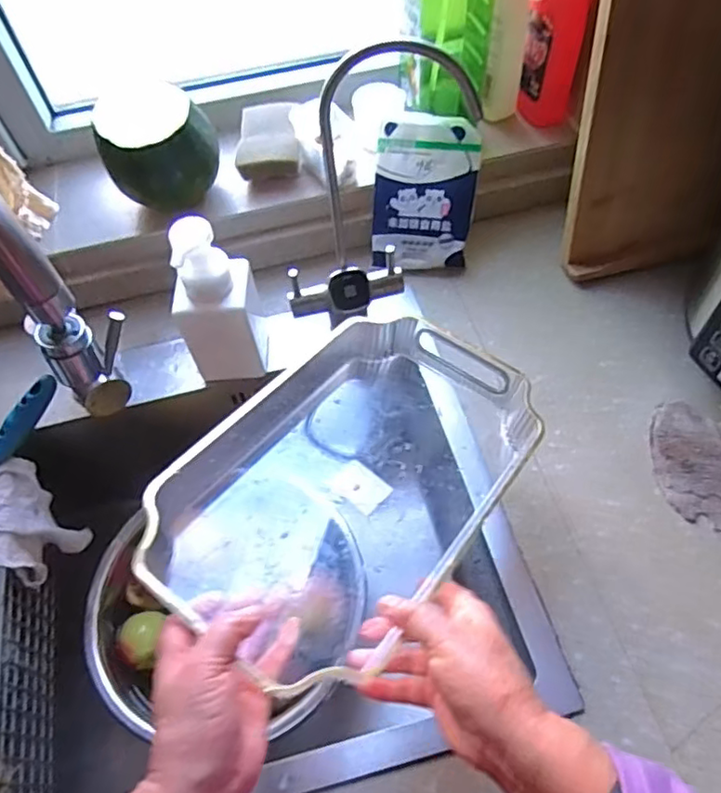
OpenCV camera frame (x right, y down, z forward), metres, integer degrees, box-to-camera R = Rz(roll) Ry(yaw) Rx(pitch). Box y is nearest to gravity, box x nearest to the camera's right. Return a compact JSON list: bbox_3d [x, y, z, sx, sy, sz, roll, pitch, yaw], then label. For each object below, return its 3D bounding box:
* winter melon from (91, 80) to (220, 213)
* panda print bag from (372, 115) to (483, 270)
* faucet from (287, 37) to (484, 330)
[{"bbox_3d":[-0.205,-0.258,0.629,0.112,0.096,0.092,-19,60,-9],"label":"winter melon"},{"bbox_3d":[0.071,-0.222,0.680,0.108,0.157,0.018,5,16,5],"label":"panda print bag"},{"bbox_3d":[0.007,-0.156,0.545,0.174,0.271,0.055,-19,60,-9],"label":"faucet"}]

